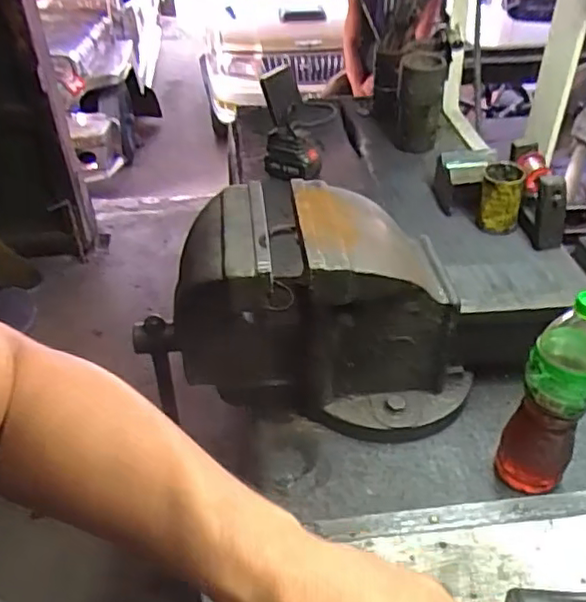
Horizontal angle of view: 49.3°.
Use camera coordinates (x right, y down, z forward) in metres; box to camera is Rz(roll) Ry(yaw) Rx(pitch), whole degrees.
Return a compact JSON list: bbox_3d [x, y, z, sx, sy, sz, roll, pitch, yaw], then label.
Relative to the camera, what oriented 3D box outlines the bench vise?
[{"bbox_3d":[0.080,0.010,0.805,0.512,0.257,0.182,-2,40,-1],"label":"bench vise"}]

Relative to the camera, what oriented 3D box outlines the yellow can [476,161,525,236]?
[{"bbox_3d":[0.379,-0.191,1.169,0.072,0.100,0.081,10,41,13],"label":"yellow can"}]

